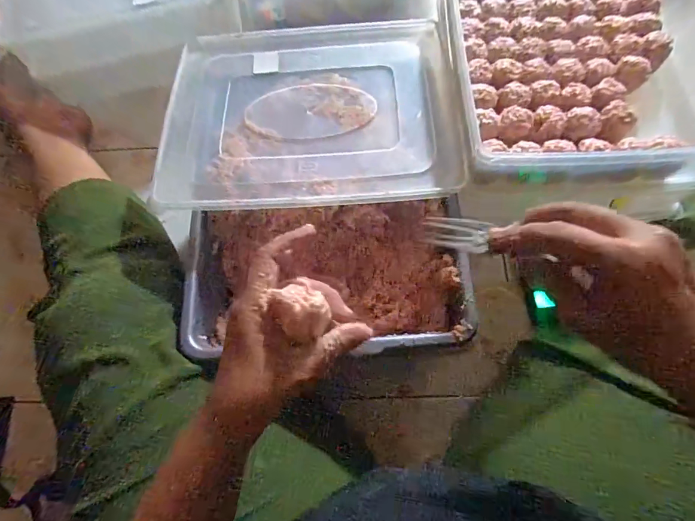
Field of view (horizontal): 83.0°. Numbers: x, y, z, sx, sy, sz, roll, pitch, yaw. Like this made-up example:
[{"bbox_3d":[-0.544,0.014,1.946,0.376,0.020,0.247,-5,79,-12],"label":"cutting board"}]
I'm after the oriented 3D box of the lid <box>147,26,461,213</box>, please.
[{"bbox_3d":[-0.043,-0.188,0.485,0.347,0.026,0.272,-4,68,1],"label":"lid"}]

